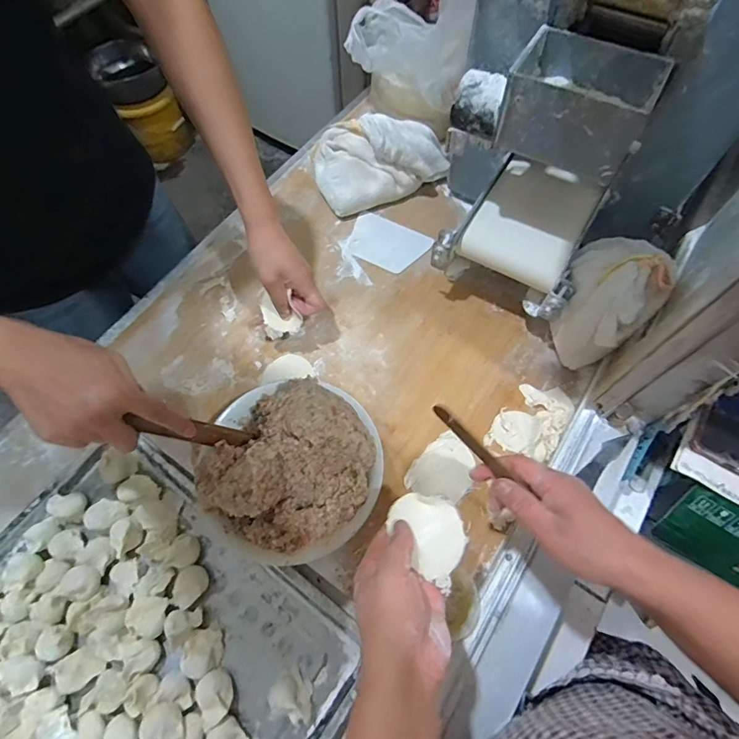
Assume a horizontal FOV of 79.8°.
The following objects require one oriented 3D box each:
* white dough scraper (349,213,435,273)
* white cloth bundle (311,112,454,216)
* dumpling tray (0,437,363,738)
[{"bbox_3d":[0.028,-0.193,0.679,0.121,0.006,0.078,27,75,14],"label":"white dough scraper"},{"bbox_3d":[0.015,-0.337,0.698,0.202,0.096,0.134,-15,64,-5],"label":"white cloth bundle"},{"bbox_3d":[-0.249,0.296,0.460,0.426,0.033,0.323,33,70,17],"label":"dumpling tray"}]

